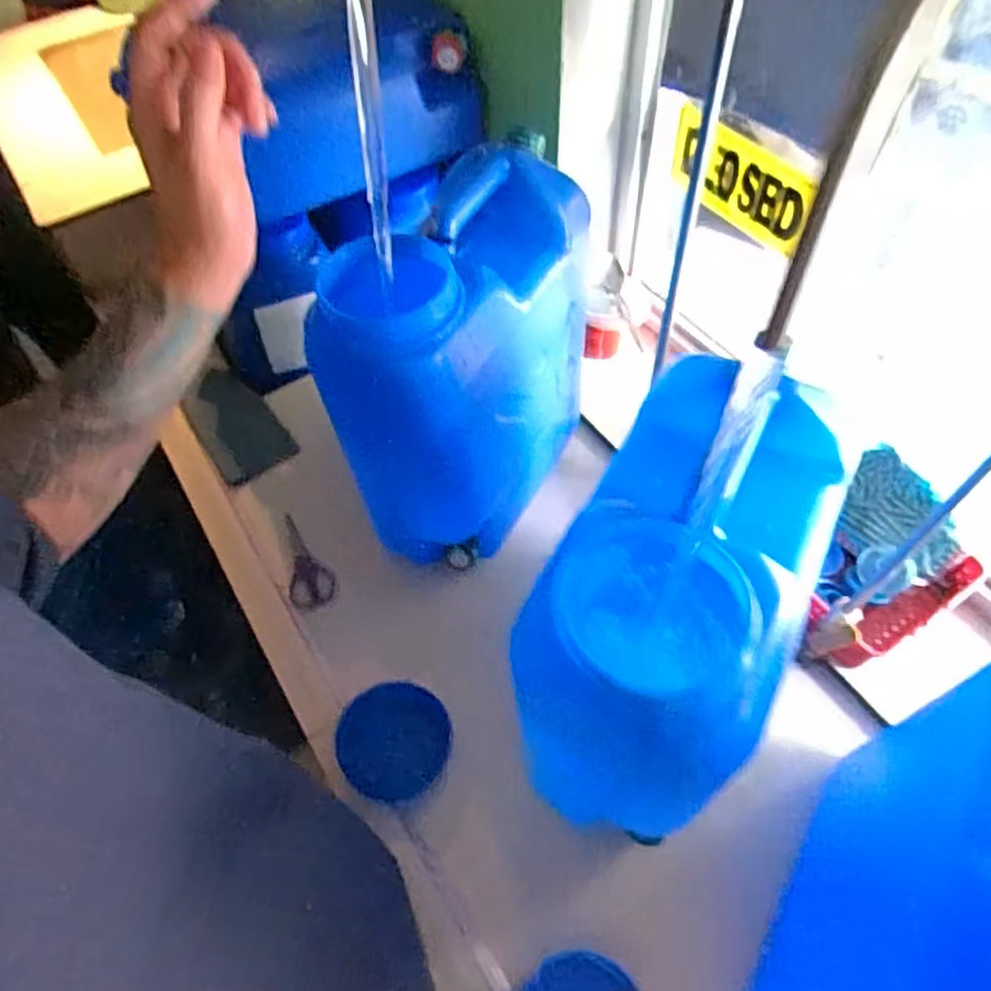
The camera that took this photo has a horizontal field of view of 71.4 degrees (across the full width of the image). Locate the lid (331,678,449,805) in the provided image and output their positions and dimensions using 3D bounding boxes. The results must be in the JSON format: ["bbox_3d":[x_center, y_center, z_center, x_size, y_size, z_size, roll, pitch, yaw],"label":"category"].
[{"bbox_3d":[-0.112,0.262,0.745,0.125,0.016,0.117,-2,57,3],"label":"lid"}]

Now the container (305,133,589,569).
[{"bbox_3d":[-0.027,-0.129,0.736,0.175,0.339,0.278,22,61,17],"label":"container"}]

